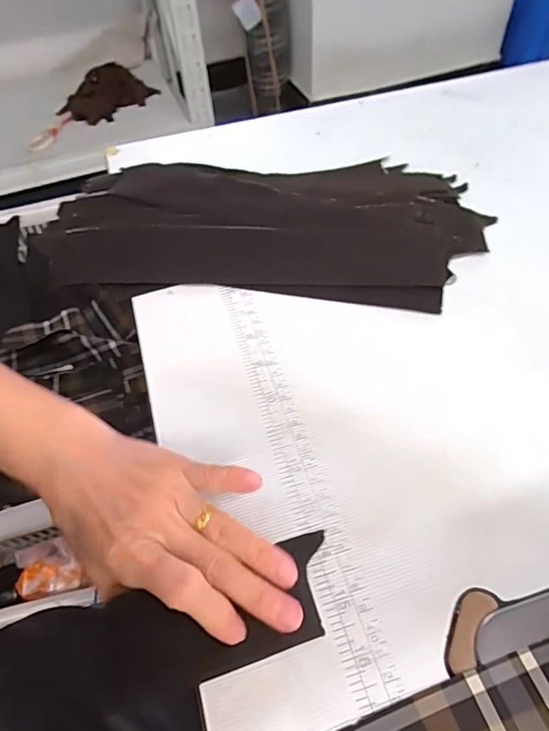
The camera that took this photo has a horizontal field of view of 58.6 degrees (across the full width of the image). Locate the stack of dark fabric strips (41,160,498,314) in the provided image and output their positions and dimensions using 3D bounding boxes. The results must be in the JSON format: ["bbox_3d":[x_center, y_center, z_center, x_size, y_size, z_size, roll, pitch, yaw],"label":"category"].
[{"bbox_3d":[-0.006,-0.125,0.405,0.342,0.031,0.167,3,53,6],"label":"stack of dark fabric strips"}]

